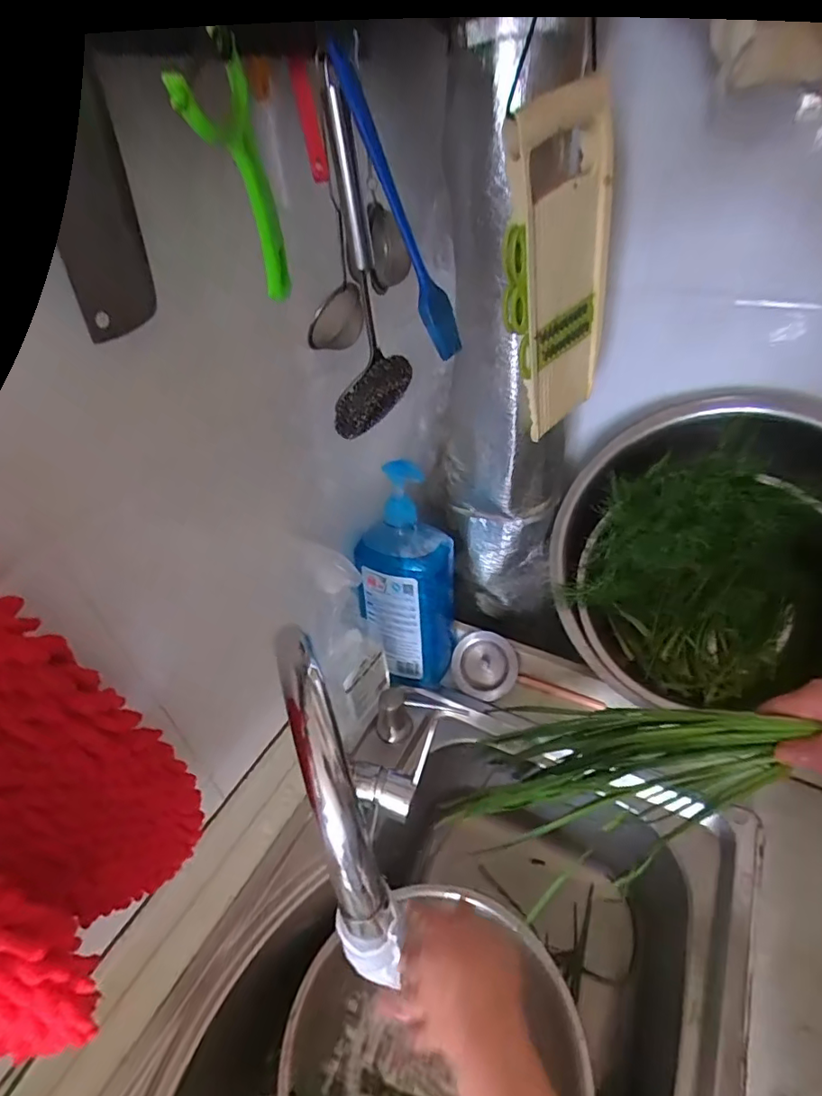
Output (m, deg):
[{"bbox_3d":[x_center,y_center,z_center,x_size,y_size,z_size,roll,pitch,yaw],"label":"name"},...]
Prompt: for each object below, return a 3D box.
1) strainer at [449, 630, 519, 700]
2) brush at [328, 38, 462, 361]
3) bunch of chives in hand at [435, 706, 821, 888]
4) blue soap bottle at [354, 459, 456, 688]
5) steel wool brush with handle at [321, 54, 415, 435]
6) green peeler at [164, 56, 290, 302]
[{"bbox_3d":[0.095,0.149,0.670,0.081,0.081,0.010,25,1,7],"label":"strainer"},{"bbox_3d":[-0.008,-0.234,0.374,0.015,0.199,0.023,-4,33,40],"label":"brush"},{"bbox_3d":[0.164,0.212,0.487,0.345,0.084,0.110,-31,22,39],"label":"bunch of chives in hand"},{"bbox_3d":[-0.004,0.037,0.613,0.109,0.269,0.093,-2,40,3],"label":"blue soap bottle"},{"bbox_3d":[-0.040,-0.206,0.405,0.065,0.237,0.047,-3,40,3],"label":"steel wool brush with handle"},{"bbox_3d":[-0.094,-0.205,0.305,0.020,0.129,0.046,1,64,7],"label":"green peeler"}]

